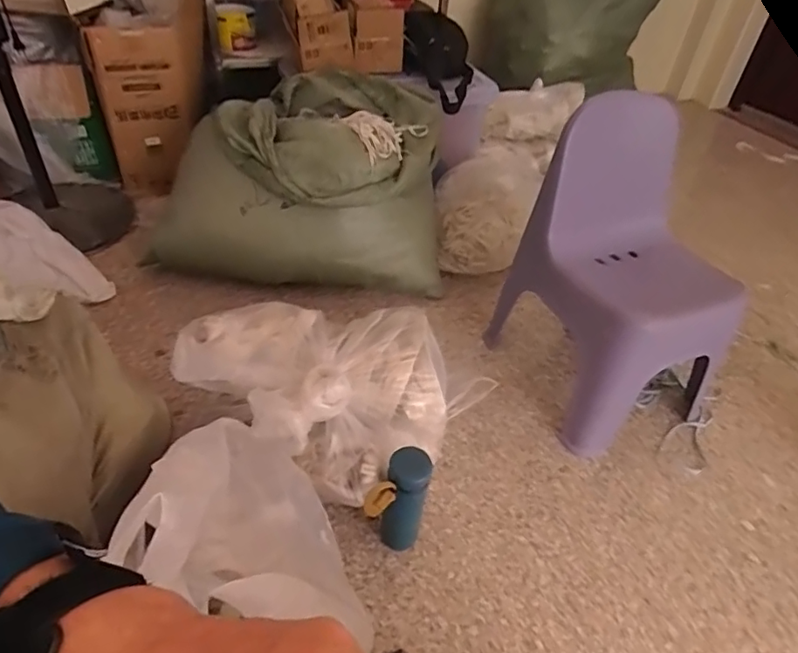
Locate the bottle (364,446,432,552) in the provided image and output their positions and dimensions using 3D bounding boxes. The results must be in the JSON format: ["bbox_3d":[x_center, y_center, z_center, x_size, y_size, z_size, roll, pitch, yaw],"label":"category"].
[{"bbox_3d":[0.000,0.298,0.880,0.068,0.210,0.110,23,46,19],"label":"bottle"}]

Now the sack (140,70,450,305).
[{"bbox_3d":[-0.249,-0.354,1.389,0.713,0.398,0.347,5,41,-2],"label":"sack"}]

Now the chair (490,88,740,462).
[{"bbox_3d":[0.460,-0.090,1.094,0.368,0.562,0.368,-16,46,-24],"label":"chair"}]

